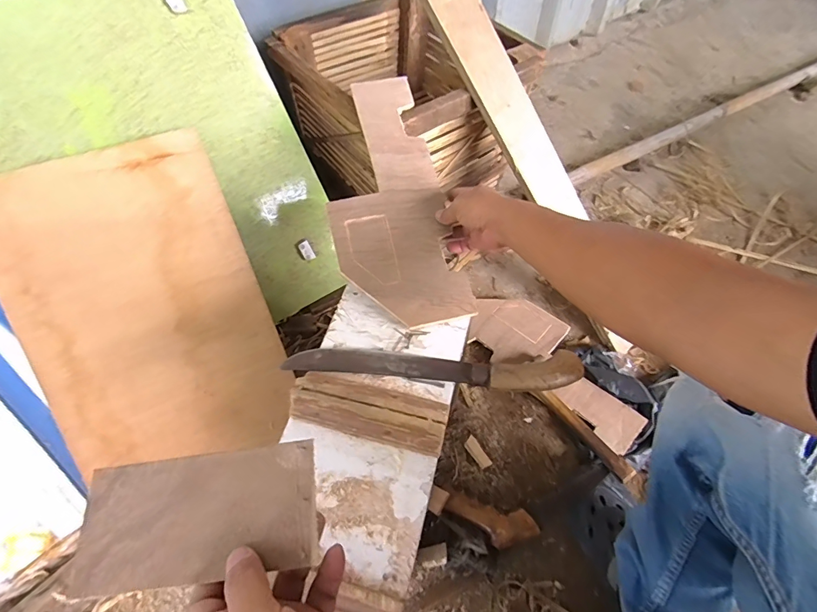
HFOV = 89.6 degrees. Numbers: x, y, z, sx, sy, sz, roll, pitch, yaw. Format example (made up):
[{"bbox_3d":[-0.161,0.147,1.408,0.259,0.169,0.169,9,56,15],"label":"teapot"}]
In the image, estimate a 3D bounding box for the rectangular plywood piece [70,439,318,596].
[{"bbox_3d":[-0.142,0.141,0.279,0.156,0.008,0.076,-8,63,1],"label":"rectangular plywood piece"}]

